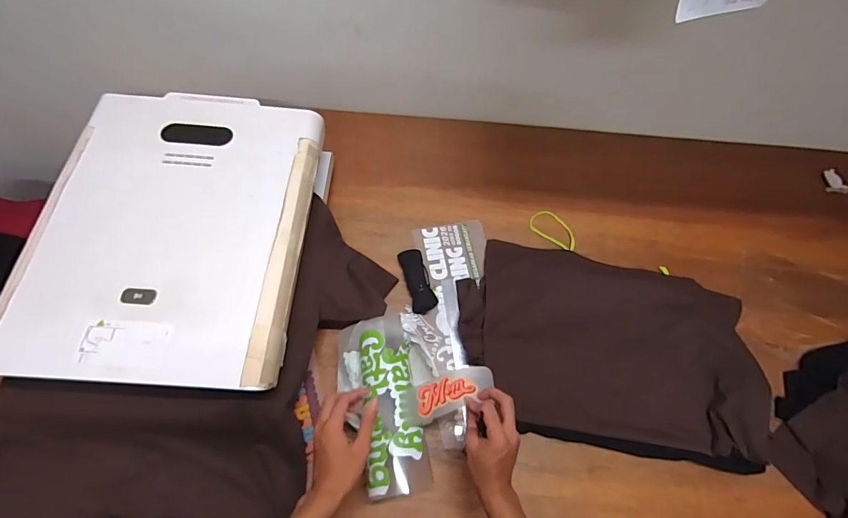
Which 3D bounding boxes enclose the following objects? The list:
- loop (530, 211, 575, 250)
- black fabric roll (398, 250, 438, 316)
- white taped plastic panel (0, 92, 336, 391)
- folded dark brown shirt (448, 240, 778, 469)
[{"bbox_3d":[0.282,-0.065,0.890,0.106,0.004,0.066,30,65,10],"label":"loop"},{"bbox_3d":[-0.012,0.041,0.809,0.049,0.032,0.128,-13,66,-11],"label":"black fabric roll"},{"bbox_3d":[-0.397,-0.060,0.667,0.399,0.056,0.500,4,63,-3],"label":"white taped plastic panel"},{"bbox_3d":[0.334,0.151,0.763,0.531,0.051,0.358,9,65,2],"label":"folded dark brown shirt"}]

